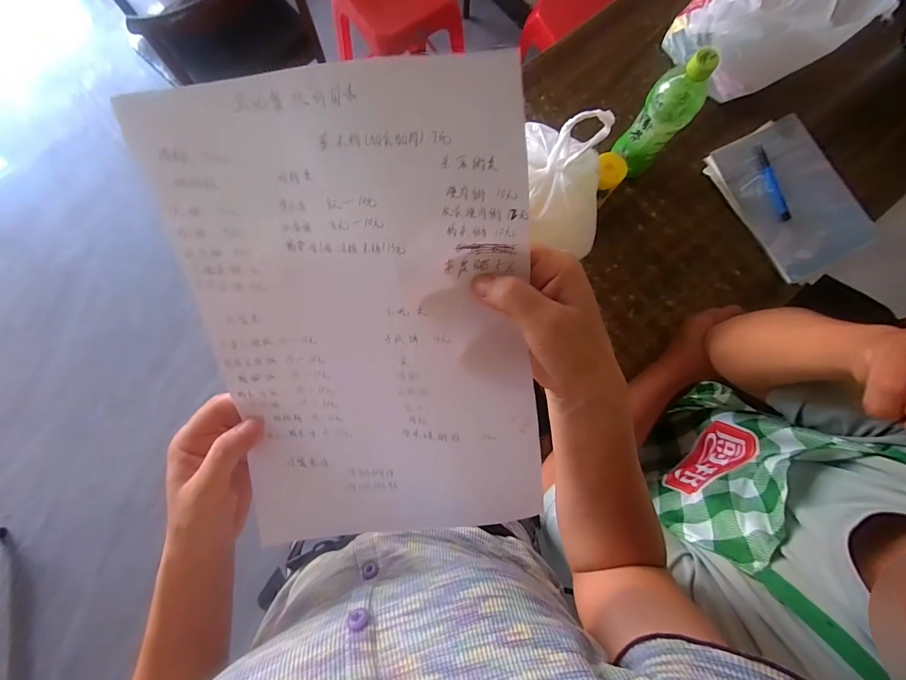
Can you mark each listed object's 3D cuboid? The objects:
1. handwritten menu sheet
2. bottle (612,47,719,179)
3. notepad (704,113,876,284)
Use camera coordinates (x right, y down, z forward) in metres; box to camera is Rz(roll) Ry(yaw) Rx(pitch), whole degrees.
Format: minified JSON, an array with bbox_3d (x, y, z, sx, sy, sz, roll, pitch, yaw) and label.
[{"bbox_3d":[-0.052,0.004,0.251,0.200,0.014,0.286,-4,111,6],"label":"handwritten menu sheet"},{"bbox_3d":[0.294,-0.312,0.579,0.067,0.217,0.071,43,82,6],"label":"bottle"},{"bbox_3d":[0.567,-0.242,0.672,0.185,0.017,0.251,-29,82,-5],"label":"notepad"}]

